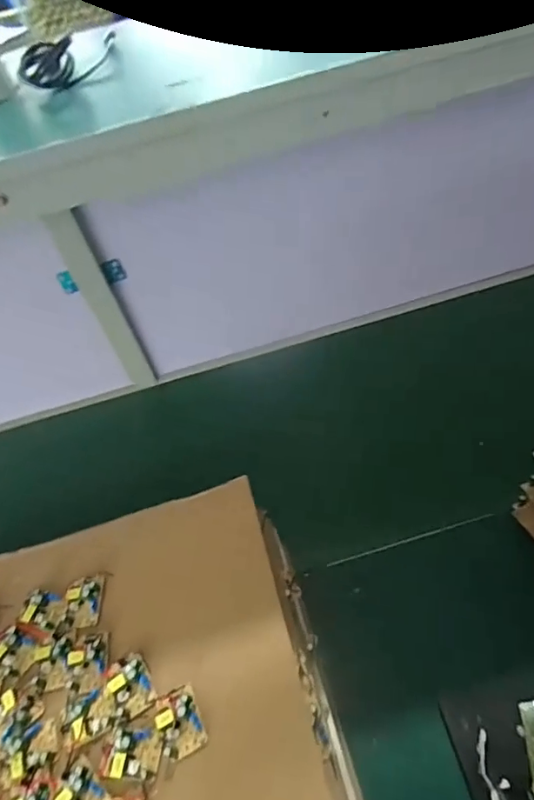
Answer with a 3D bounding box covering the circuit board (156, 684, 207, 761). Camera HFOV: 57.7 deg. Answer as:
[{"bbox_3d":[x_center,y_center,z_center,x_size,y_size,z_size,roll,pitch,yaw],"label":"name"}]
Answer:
[{"bbox_3d":[-0.077,0.283,0.427,0.036,0.017,0.049,-25,50,-9],"label":"circuit board"}]

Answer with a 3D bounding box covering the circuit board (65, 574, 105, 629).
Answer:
[{"bbox_3d":[-0.193,0.210,0.511,0.035,0.013,0.052,-9,49,4],"label":"circuit board"}]

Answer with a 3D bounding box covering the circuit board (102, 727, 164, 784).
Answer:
[{"bbox_3d":[-0.116,0.304,0.418,0.048,0.013,0.036,-3,50,10],"label":"circuit board"}]

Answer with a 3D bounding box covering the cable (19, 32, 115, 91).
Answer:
[{"bbox_3d":[-0.217,-0.383,0.540,0.040,0.042,0.128,11,54,21],"label":"cable"}]

